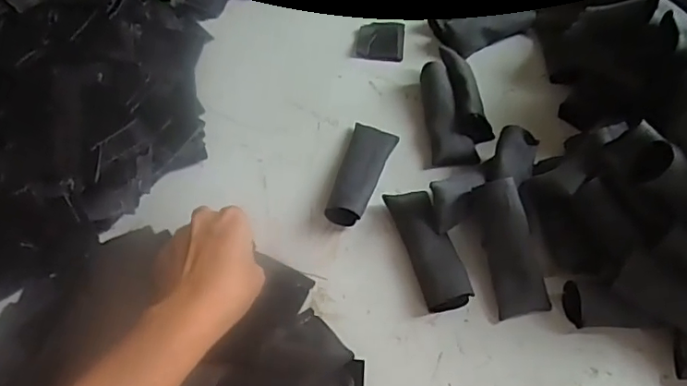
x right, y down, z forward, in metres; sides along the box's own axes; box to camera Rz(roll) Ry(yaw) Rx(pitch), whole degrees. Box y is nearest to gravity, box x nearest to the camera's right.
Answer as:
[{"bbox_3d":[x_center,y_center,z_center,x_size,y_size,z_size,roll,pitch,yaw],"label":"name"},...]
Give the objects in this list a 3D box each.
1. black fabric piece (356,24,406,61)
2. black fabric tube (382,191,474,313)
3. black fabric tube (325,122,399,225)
[{"bbox_3d":[0.040,-0.162,0.588,0.049,0.004,0.055,6,57,2],"label":"black fabric piece"},{"bbox_3d":[0.069,0.044,0.444,0.037,0.022,0.102,-13,58,-10],"label":"black fabric tube"},{"bbox_3d":[0.016,-0.020,0.483,0.037,0.024,0.110,16,58,9],"label":"black fabric tube"}]

